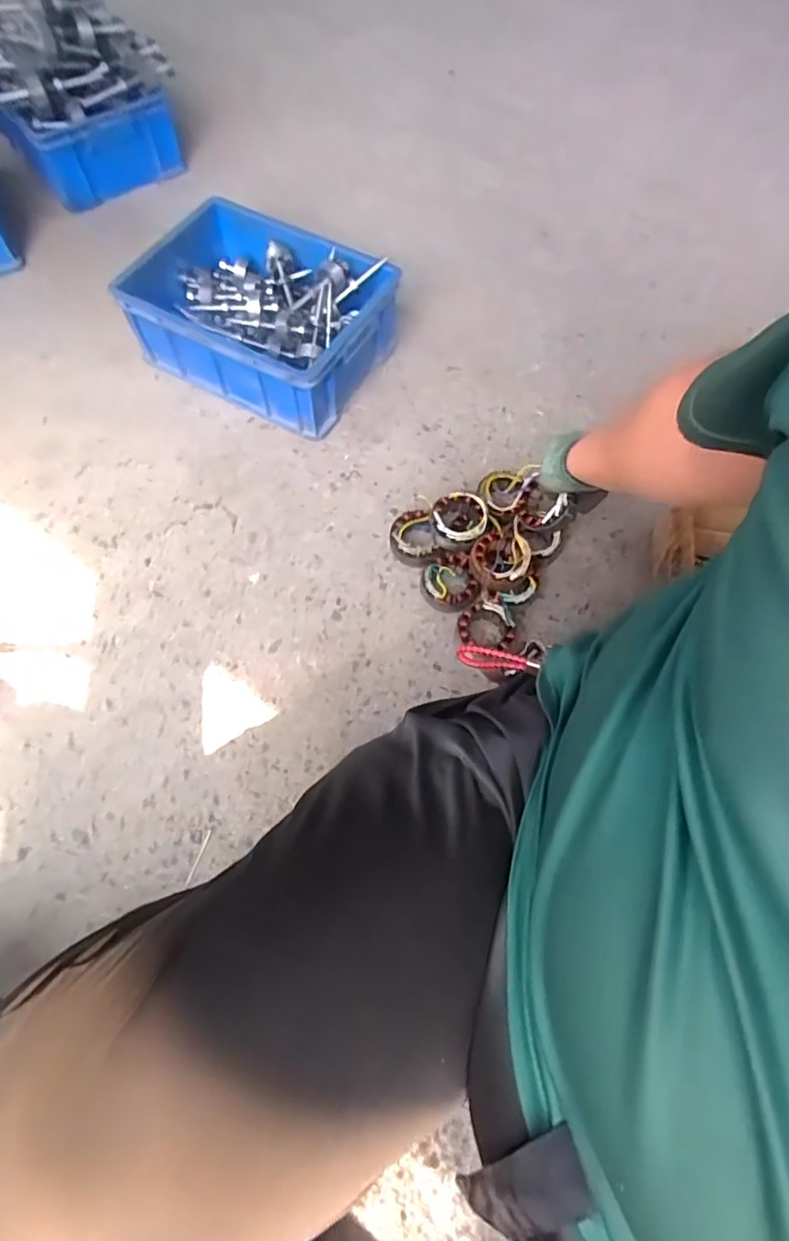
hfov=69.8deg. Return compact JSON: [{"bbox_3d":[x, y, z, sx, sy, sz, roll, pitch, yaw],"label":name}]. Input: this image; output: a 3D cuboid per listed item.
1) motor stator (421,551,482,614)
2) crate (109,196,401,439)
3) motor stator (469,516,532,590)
[{"bbox_3d":[0.081,-0.053,0.855,0.078,0.052,0.085,1,66,-2],"label":"motor stator"},{"bbox_3d":[-0.229,-0.534,1.000,0.403,0.154,0.300,28,68,10],"label":"crate"},{"bbox_3d":[0.155,-0.086,0.832,0.085,0.061,0.089,1,66,-2],"label":"motor stator"}]

